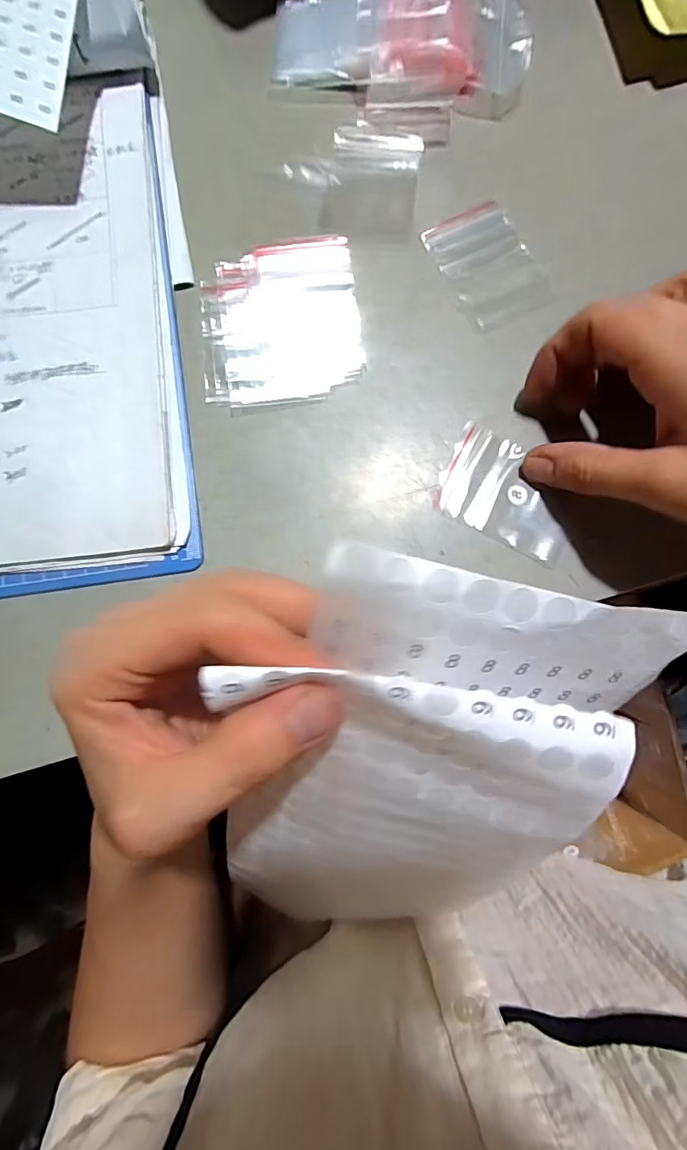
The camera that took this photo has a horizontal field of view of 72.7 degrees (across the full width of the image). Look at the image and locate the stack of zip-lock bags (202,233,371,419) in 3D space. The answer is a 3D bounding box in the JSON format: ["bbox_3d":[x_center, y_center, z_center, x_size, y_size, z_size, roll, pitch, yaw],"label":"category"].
[{"bbox_3d":[-0.034,-0.135,0.248,0.083,0.004,0.091,-8,82,-2],"label":"stack of zip-lock bags"}]

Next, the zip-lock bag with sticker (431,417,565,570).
[{"bbox_3d":[0.084,-0.042,0.237,0.070,0.004,0.050,29,83,3],"label":"zip-lock bag with sticker"}]

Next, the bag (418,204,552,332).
[{"bbox_3d":[0.078,-0.169,0.254,0.049,0.005,0.070,-22,83,-4],"label":"bag"}]

